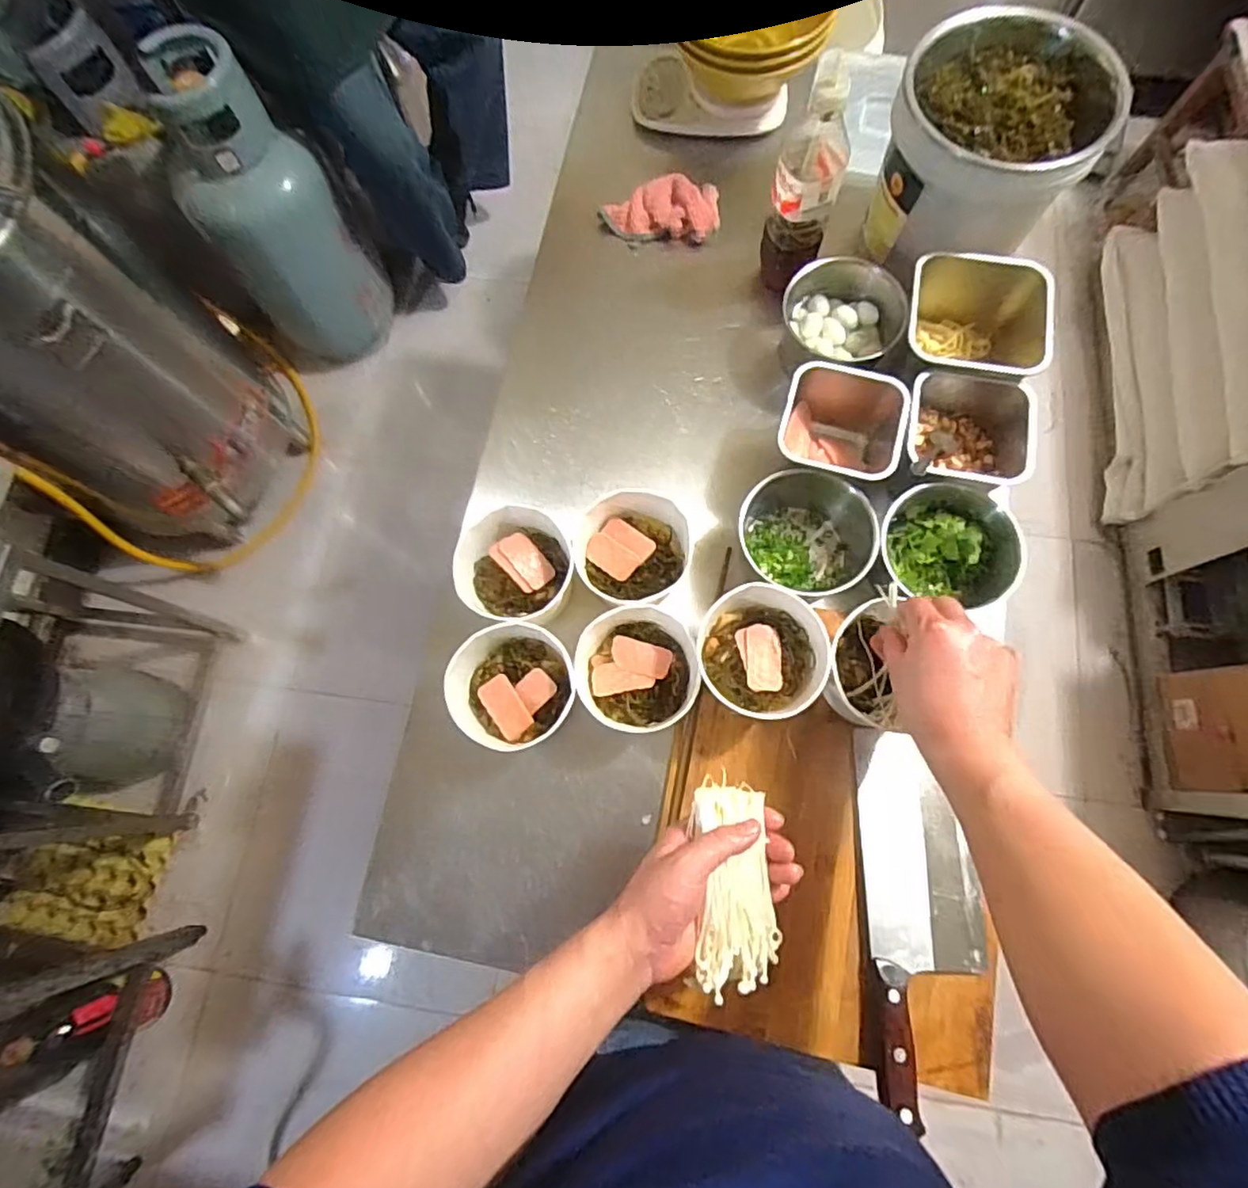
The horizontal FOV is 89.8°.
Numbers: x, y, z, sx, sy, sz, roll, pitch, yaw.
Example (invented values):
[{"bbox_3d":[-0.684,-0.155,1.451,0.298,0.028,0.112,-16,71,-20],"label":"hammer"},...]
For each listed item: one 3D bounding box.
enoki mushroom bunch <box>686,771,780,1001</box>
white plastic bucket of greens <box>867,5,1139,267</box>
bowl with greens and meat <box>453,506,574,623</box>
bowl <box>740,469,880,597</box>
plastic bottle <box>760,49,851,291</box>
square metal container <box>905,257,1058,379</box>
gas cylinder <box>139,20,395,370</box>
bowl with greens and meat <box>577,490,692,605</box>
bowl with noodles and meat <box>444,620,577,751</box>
[{"bbox_3d":[0.086,0.222,0.485,0.062,0.034,0.146,-3,78,1],"label":"enoki mushroom bunch"},{"bbox_3d":[0.380,-0.475,0.672,0.191,0.169,0.194,-1,75,2],"label":"white plastic bucket of greens"},{"bbox_3d":[-0.113,-0.023,0.657,0.116,0.080,0.109,-1,75,2],"label":"bowl with greens and meat"},{"bbox_3d":[0.196,-0.073,0.657,0.129,0.092,0.130,-1,75,2],"label":"bowl"},{"bbox_3d":[0.194,-0.434,0.668,0.073,0.222,0.071,18,76,7],"label":"plastic bottle"},{"bbox_3d":[0.371,-0.285,0.690,0.141,0.101,0.148,11,75,5],"label":"square metal container"},{"bbox_3d":[-0.775,-0.817,1.390,0.288,0.606,0.274,-36,76,-7],"label":"gas cylinder"},{"bbox_3d":[0.013,-0.043,0.659,0.112,0.072,0.124,3,75,3],"label":"bowl with greens and meat"},{"bbox_3d":[-0.106,0.091,0.607,0.116,0.063,0.114,-1,75,2],"label":"bowl with noodles and meat"}]

